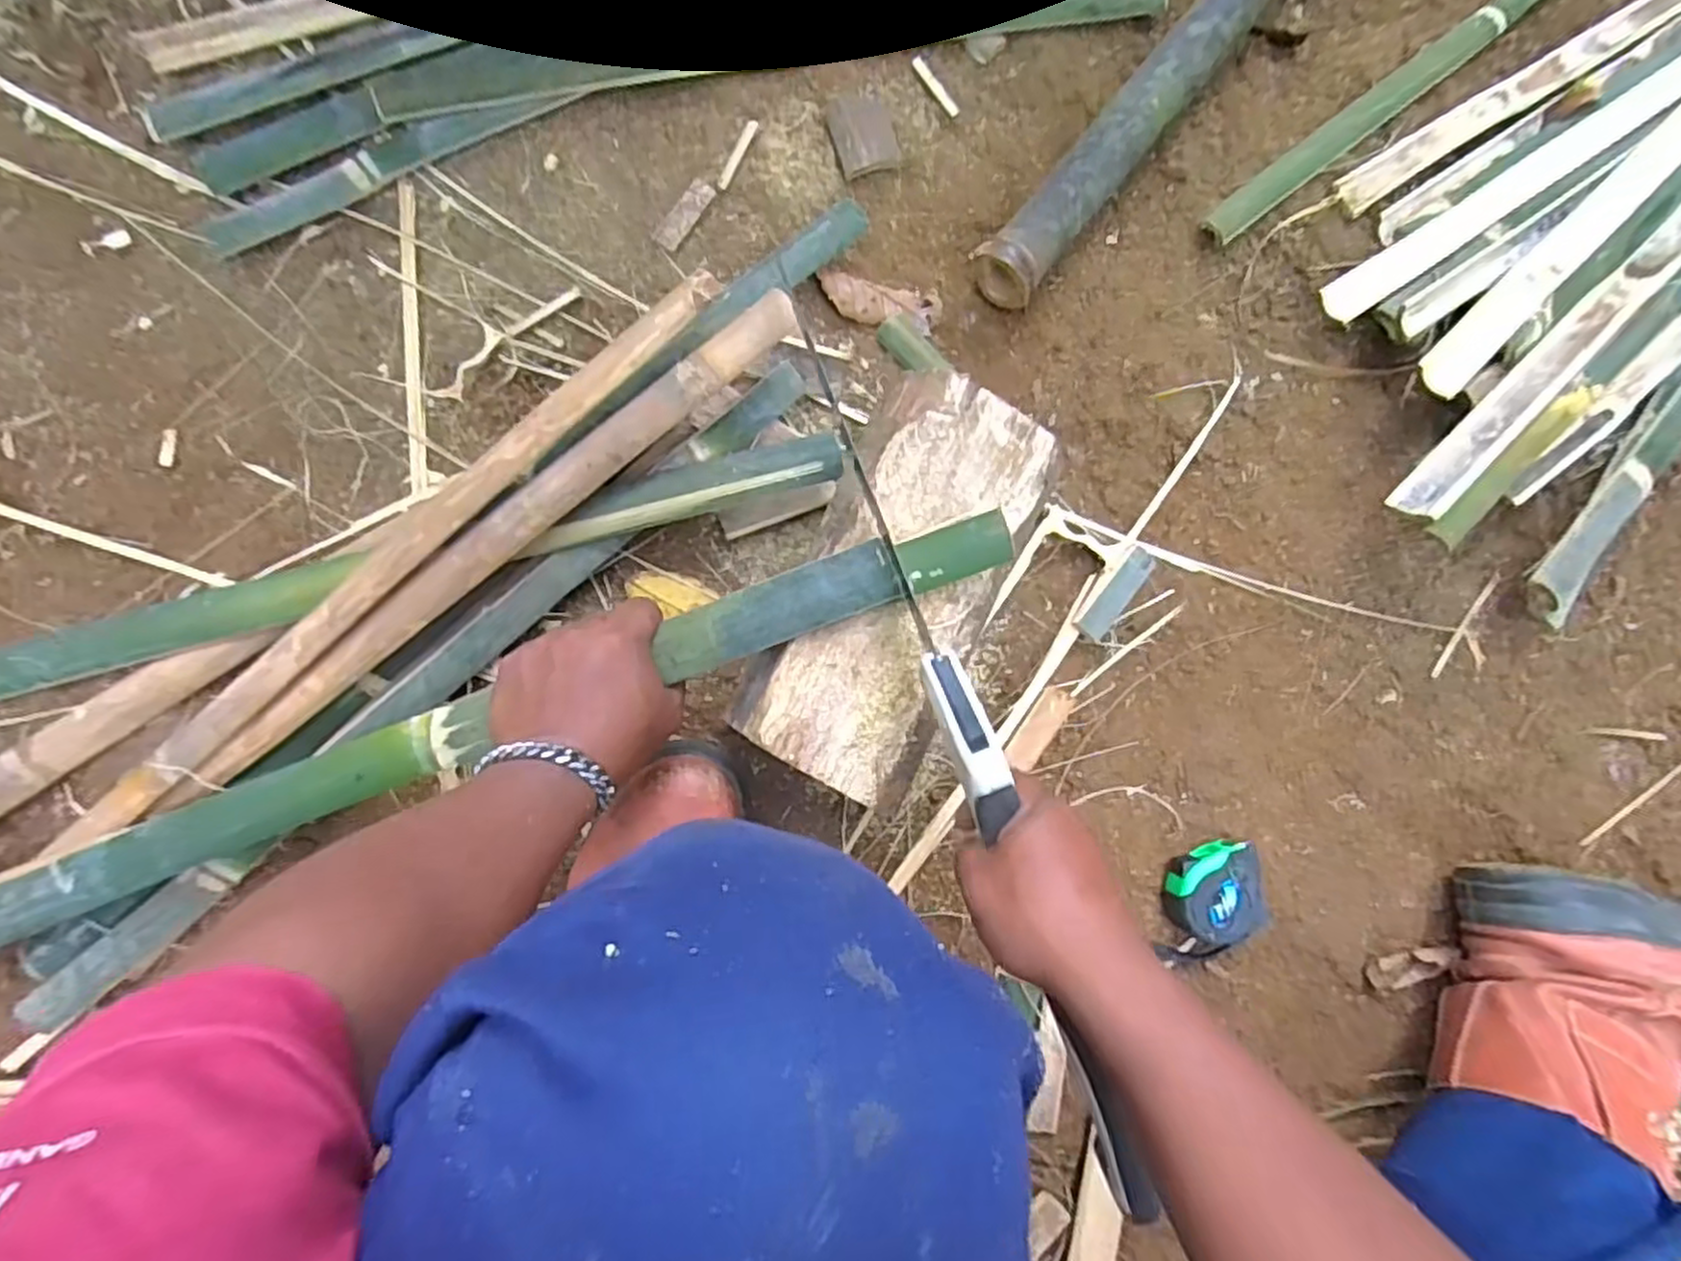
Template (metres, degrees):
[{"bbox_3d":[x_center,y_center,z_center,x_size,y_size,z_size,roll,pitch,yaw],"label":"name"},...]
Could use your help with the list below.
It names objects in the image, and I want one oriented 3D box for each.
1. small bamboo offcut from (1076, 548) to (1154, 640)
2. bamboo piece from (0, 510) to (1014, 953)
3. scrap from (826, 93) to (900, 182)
[{"bbox_3d":[0.218,-0.029,0.600,0.025,0.008,0.080,40,82,-1],"label":"small bamboo offcut"},{"bbox_3d":[-0.245,0.071,0.471,0.731,0.035,0.044,-20,87,3],"label":"bamboo piece"},{"bbox_3d":[0.018,-0.411,0.626,0.050,0.012,0.065,-18,87,-7],"label":"scrap"}]

